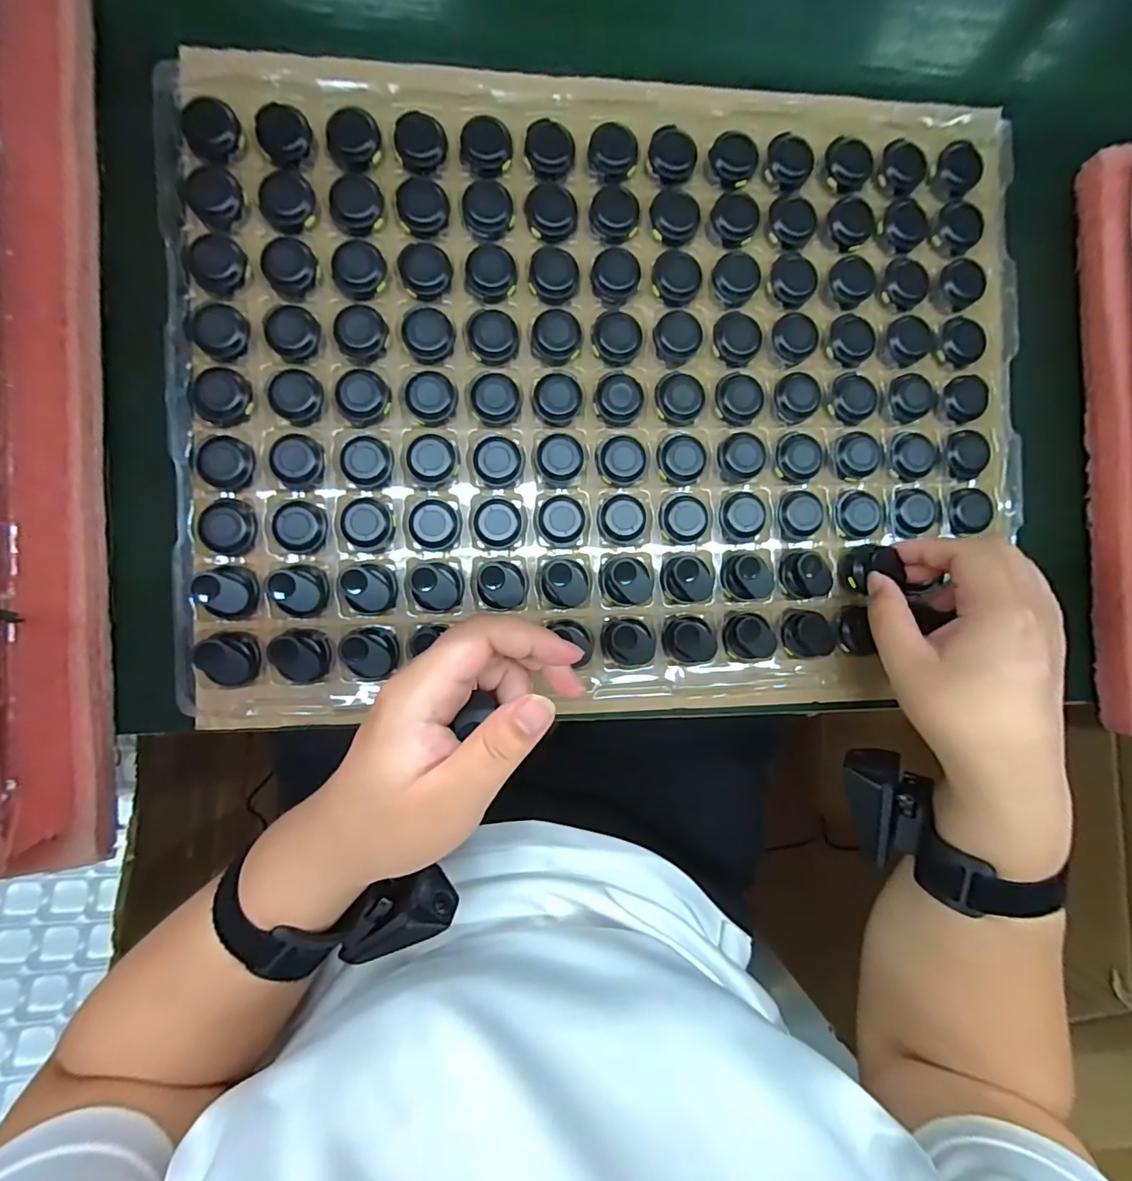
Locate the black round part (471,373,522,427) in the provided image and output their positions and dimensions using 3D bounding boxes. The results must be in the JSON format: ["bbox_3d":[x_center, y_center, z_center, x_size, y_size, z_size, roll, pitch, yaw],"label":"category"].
[{"bbox_3d":[-0.041,-0.112,0.298,0.028,0.004,0.030,0,90,-5],"label":"black round part"}]

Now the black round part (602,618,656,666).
[{"bbox_3d":[0.037,0.030,0.303,0.031,0.011,0.026,6,89,-5],"label":"black round part"}]

